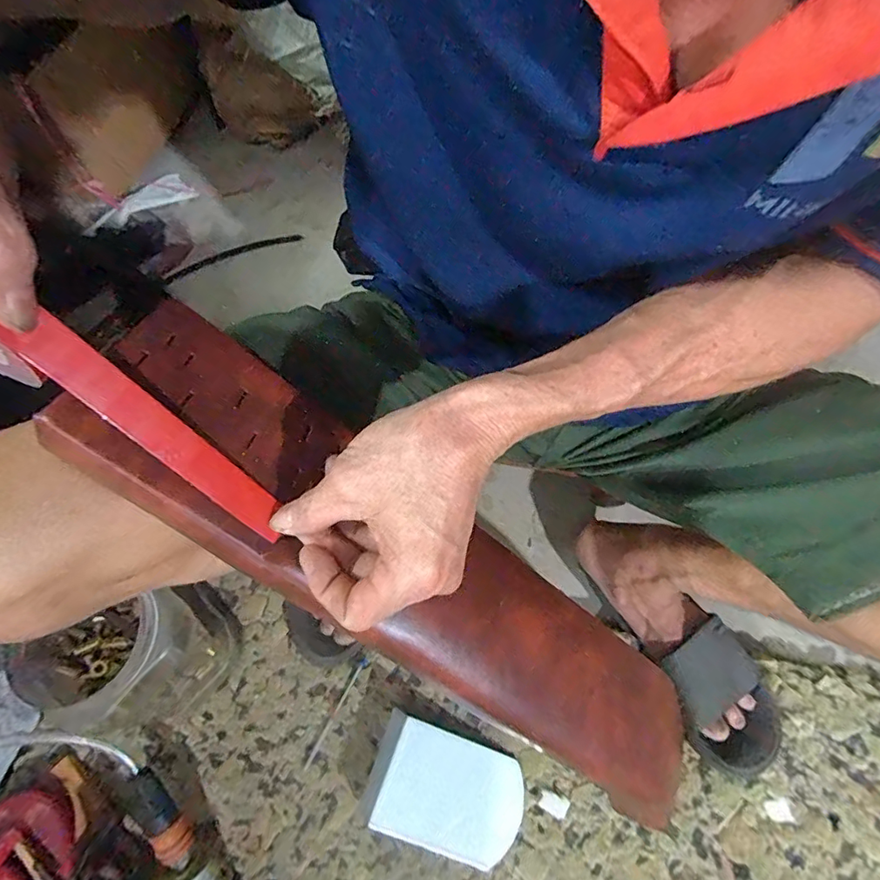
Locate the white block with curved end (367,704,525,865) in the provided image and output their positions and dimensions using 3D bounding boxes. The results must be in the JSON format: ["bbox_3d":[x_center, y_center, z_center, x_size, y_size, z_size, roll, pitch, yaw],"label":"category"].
[{"bbox_3d":[0.006,0.336,0.491,0.147,0.053,0.093,19,67,9],"label":"white block with curved end"}]

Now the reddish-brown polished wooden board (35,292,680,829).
[{"bbox_3d":[0.004,0.110,0.352,0.491,0.061,0.104,40,68,-17],"label":"reddish-brown polished wooden board"}]

